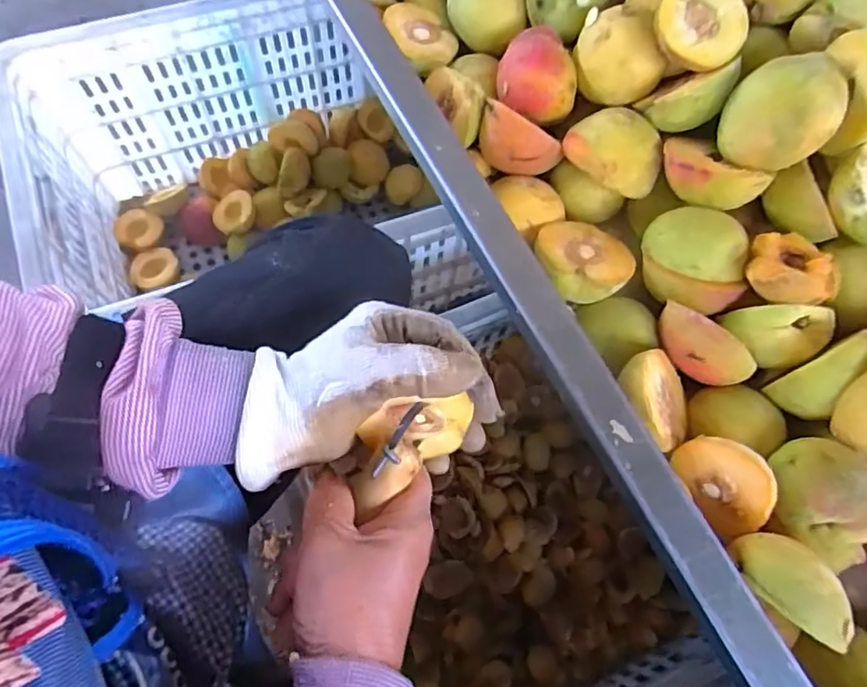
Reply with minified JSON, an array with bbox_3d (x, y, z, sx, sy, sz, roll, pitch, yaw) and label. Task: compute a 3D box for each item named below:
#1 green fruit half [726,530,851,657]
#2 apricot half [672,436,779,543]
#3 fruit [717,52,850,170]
[{"bbox_3d":[0.180,0.121,0.296,0.037,0.023,0.058,-34,73,-15],"label":"green fruit half"},{"bbox_3d":[0.166,0.074,0.337,0.027,0.044,0.054,-20,69,-51],"label":"apricot half"},{"bbox_3d":[0.201,-0.131,0.355,0.055,0.055,0.050,1,67,-3],"label":"fruit"}]

